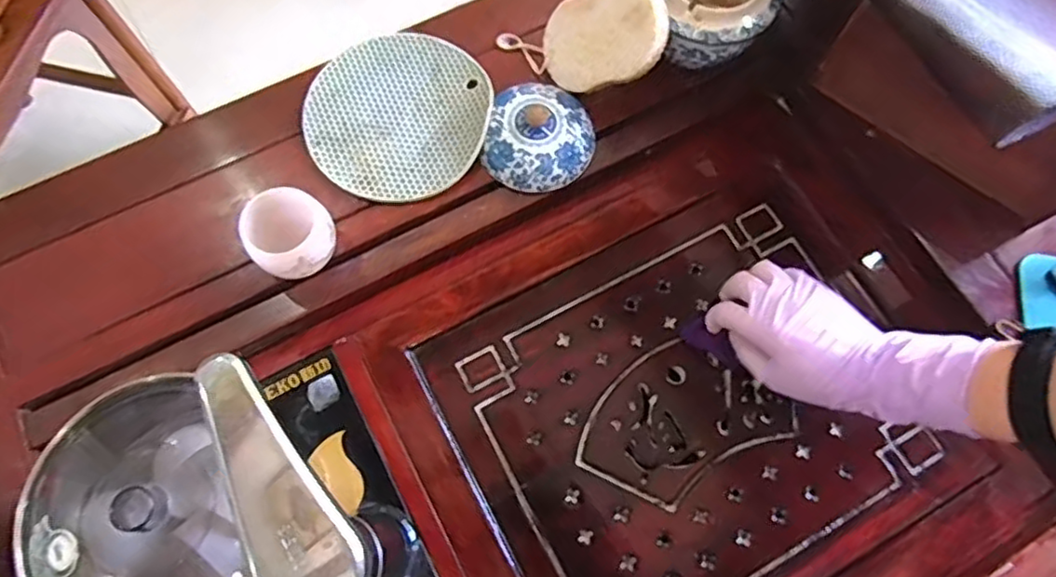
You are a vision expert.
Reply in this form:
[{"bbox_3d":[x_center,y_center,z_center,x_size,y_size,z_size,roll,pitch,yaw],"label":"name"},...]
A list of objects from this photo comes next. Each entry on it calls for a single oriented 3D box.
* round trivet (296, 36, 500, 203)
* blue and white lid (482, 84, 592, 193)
[{"bbox_3d":[-0.111,-0.152,0.557,0.155,0.011,0.157,0,71,1],"label":"round trivet"},{"bbox_3d":[0.010,-0.127,0.539,0.087,0.025,0.088,0,72,-1],"label":"blue and white lid"}]

